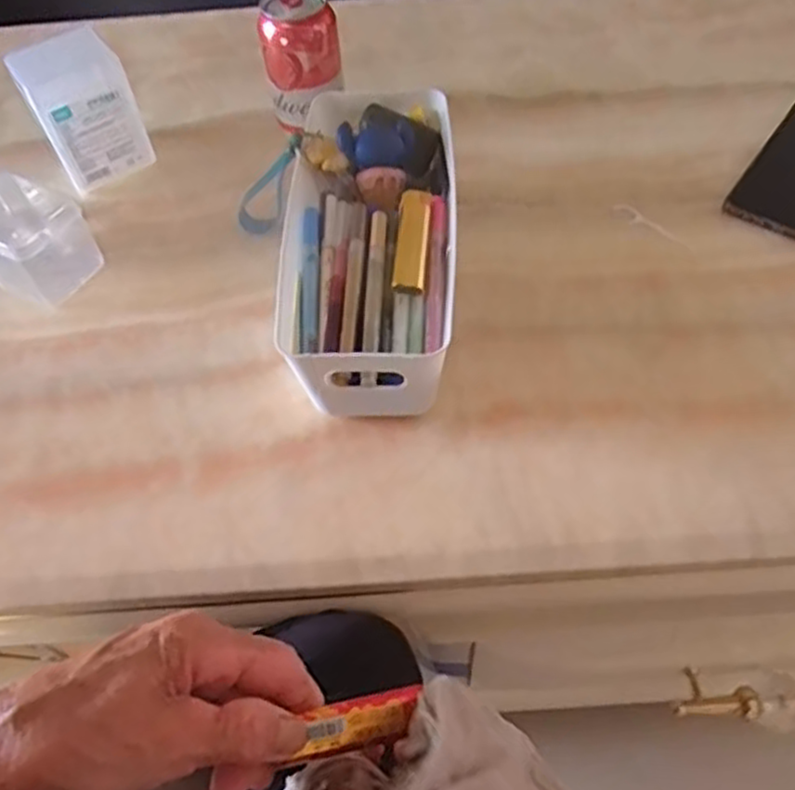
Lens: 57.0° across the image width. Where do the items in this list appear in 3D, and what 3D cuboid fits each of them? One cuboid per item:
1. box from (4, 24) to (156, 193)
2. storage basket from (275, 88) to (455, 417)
[{"bbox_3d":[-0.260,-0.234,0.608,0.075,0.110,0.056,-34,59,-18],"label":"box"},{"bbox_3d":[-0.017,-0.103,0.517,0.108,0.088,0.252,0,55,4],"label":"storage basket"}]

